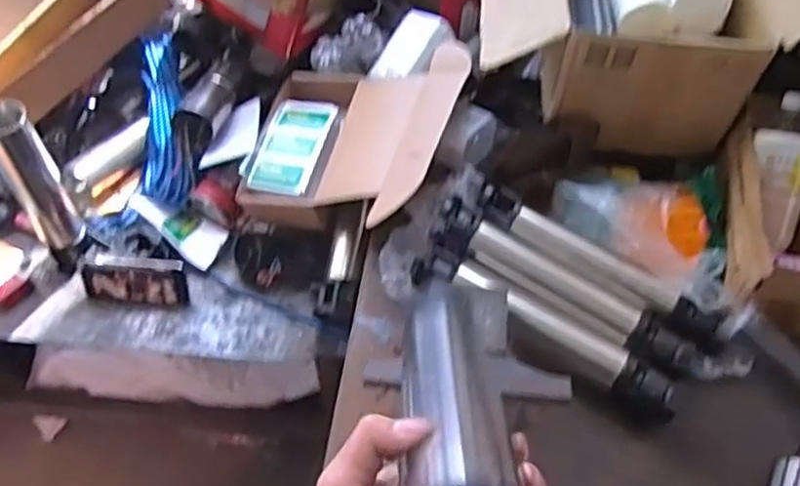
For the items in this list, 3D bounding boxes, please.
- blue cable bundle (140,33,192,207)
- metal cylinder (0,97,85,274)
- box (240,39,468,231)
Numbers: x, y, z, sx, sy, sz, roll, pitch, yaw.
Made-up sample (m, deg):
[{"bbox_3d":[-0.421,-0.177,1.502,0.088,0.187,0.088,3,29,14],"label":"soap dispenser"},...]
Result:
[{"bbox_3d":[-0.397,-0.215,1.162,0.084,0.058,0.317,-6,74,-8],"label":"blue cable bundle"},{"bbox_3d":[-0.525,-0.076,1.011,0.066,0.277,0.073,-29,59,-22],"label":"metal cylinder"},{"bbox_3d":[-0.079,-0.166,1.062,0.306,0.147,0.346,14,53,8],"label":"box"}]

